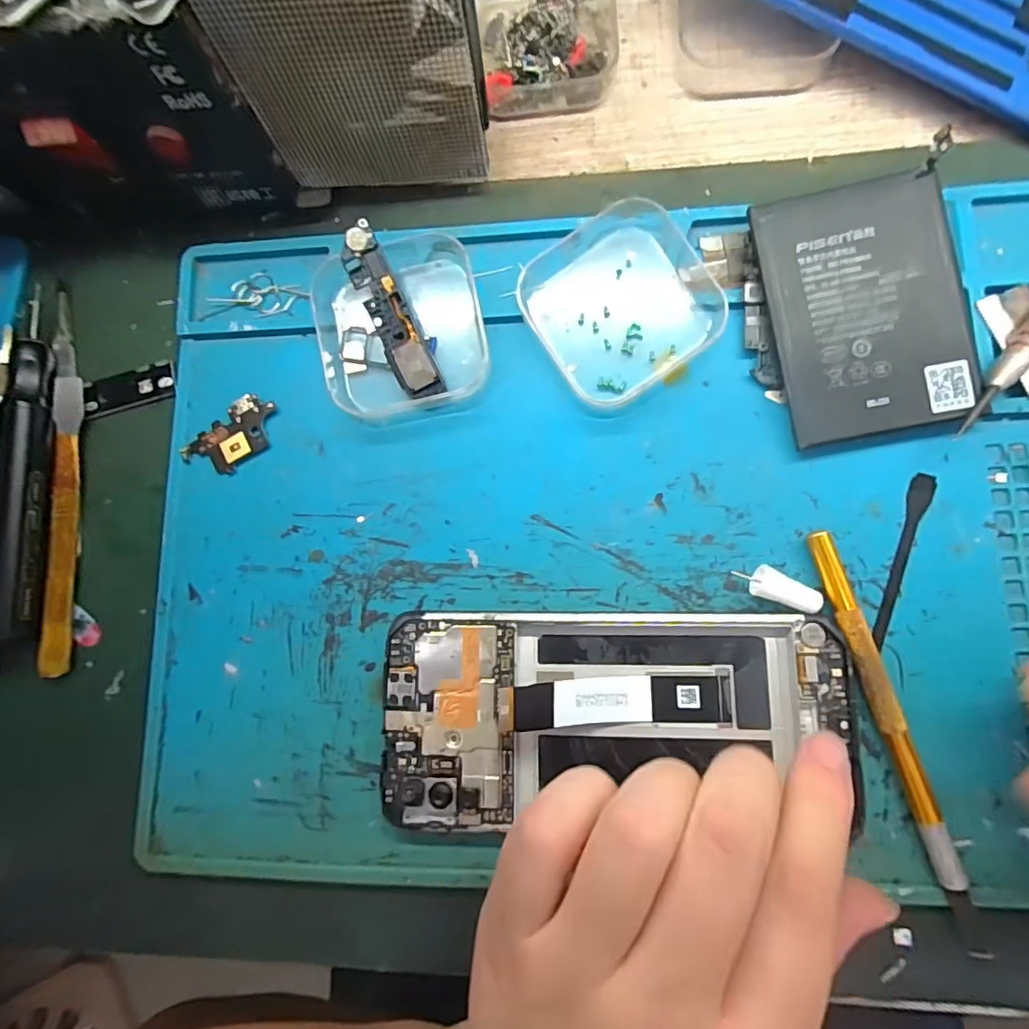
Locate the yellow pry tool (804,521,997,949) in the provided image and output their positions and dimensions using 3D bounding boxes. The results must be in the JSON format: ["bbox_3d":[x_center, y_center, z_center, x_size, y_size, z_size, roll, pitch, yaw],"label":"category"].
[{"bbox_3d":[0.125,0.072,0.179,0.009,0.009,0.136,-17,80,4],"label":"yellow pry tool"}]

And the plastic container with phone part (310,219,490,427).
[{"bbox_3d":[-0.044,-0.073,0.206,0.062,0.023,0.069,-15,81,4],"label":"plastic container with phone part"}]

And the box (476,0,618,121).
[{"bbox_3d":[0.014,-0.203,0.228,0.057,0.019,0.063,-2,82,6],"label":"box"}]

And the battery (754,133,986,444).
[{"bbox_3d":[0.124,-0.073,0.191,0.064,0.004,0.090,-12,88,7],"label":"battery"}]

